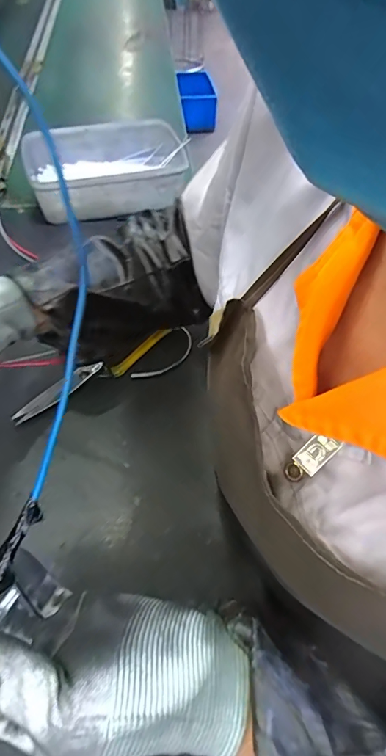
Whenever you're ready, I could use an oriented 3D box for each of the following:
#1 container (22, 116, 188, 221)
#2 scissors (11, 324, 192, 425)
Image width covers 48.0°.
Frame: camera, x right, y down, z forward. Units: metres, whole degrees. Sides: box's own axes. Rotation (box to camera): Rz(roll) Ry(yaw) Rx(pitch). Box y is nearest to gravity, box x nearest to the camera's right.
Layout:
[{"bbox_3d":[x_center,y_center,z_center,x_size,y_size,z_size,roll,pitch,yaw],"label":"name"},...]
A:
[{"bbox_3d":[-0.122,-0.313,0.647,0.232,0.067,0.162,-18,56,-14],"label":"container"},{"bbox_3d":[-0.088,-0.001,0.458,0.200,0.019,0.047,-30,60,-21],"label":"scissors"}]

